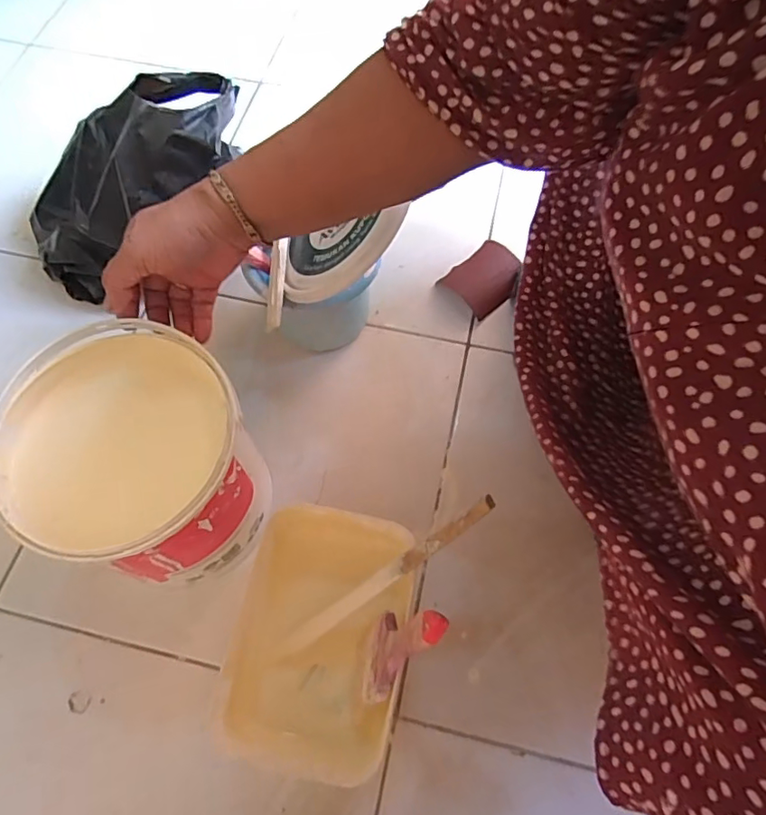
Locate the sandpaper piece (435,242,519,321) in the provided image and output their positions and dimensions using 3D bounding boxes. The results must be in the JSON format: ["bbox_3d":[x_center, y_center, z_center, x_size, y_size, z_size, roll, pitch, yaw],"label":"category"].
[{"bbox_3d":[0.132,-0.165,0.676,0.094,0.023,0.078,-38,72,-17],"label":"sandpaper piece"}]

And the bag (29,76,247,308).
[{"bbox_3d":[-0.291,-0.244,0.584,0.319,0.091,0.156,-15,60,35],"label":"bag"}]

